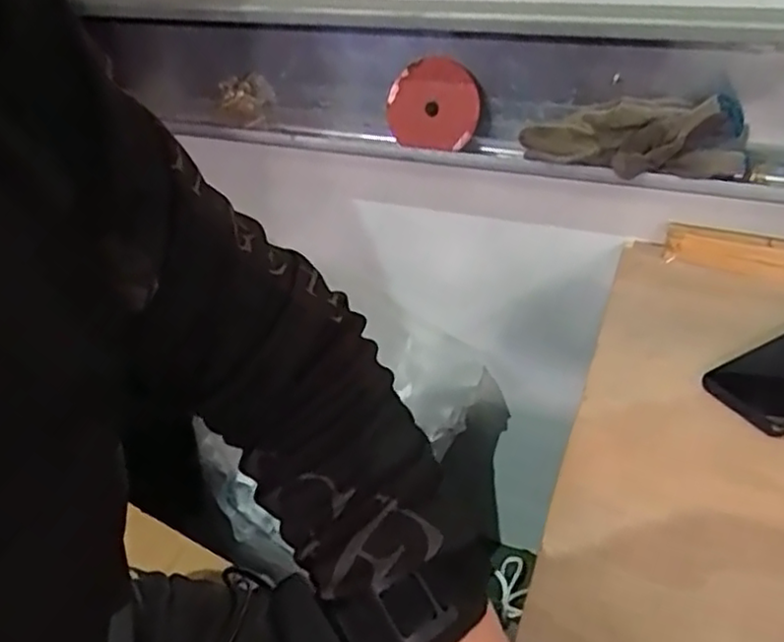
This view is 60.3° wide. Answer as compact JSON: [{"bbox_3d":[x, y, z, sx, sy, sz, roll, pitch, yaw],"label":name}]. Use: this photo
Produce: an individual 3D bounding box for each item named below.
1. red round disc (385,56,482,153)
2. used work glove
[{"bbox_3d":[0.039,-0.235,0.728,0.113,0.091,0.018,18,35,29],"label":"red round disc"},{"bbox_3d":[0.236,-0.184,0.656,0.199,0.072,0.057,11,39,21],"label":"used work glove"}]

